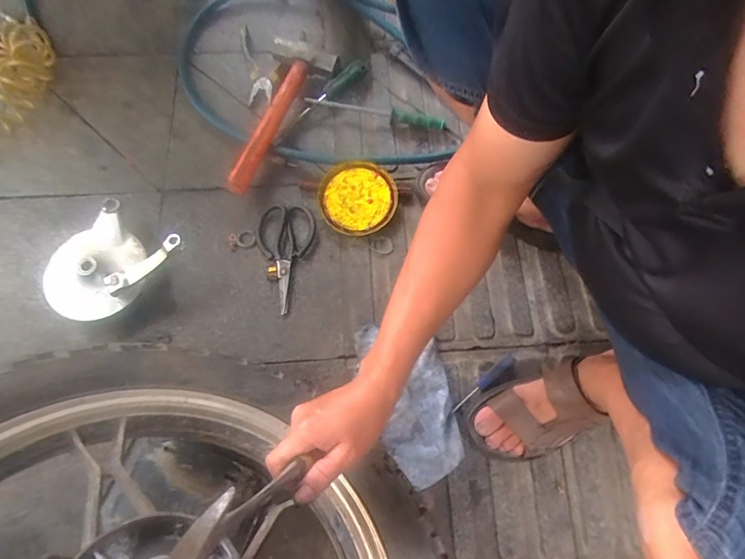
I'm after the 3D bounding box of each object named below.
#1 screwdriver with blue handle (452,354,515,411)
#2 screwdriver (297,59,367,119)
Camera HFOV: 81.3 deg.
[{"bbox_3d":[0.163,0.151,0.631,0.117,0.013,0.016,-41,81,-9],"label":"screwdriver with blue handle"},{"bbox_3d":[-0.070,-0.345,0.797,0.029,0.020,0.165,41,80,7],"label":"screwdriver"}]

